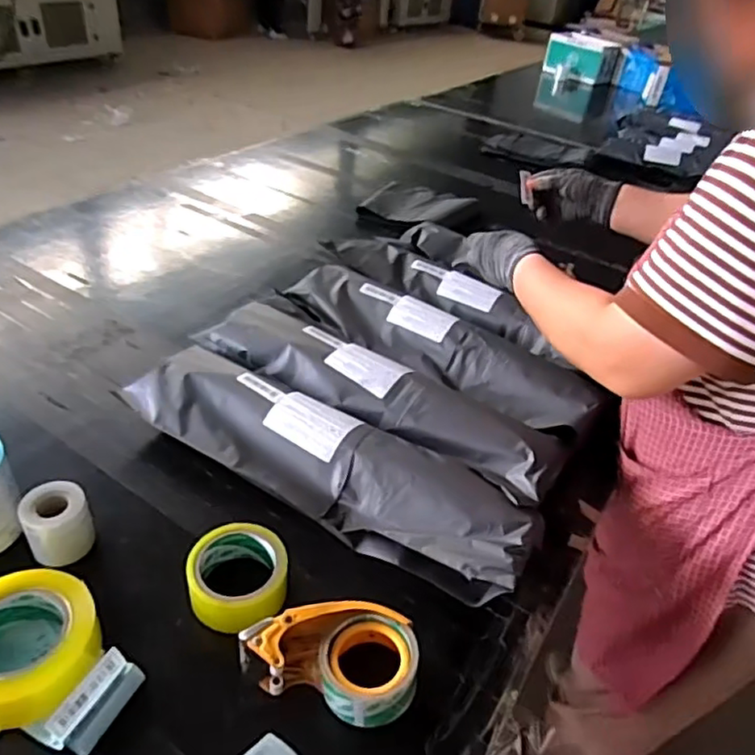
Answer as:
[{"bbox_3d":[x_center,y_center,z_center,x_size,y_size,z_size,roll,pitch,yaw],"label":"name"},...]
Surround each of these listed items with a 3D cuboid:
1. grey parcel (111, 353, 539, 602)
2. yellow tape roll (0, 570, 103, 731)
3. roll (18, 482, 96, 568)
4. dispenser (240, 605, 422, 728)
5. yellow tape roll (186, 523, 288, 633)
[{"bbox_3d":[-0.068,0.100,0.751,0.521,0.084,0.155,24,42,20],"label":"grey parcel"},{"bbox_3d":[-0.314,0.239,0.555,0.122,0.070,0.112,5,38,-4],"label":"yellow tape roll"},{"bbox_3d":[-0.334,0.155,0.657,0.064,0.067,0.058,-20,46,-30],"label":"roll"},{"bbox_3d":[-0.040,0.258,0.583,0.156,0.064,0.092,17,40,13],"label":"dispenser"},{"bbox_3d":[-0.141,0.206,0.634,0.096,0.055,0.101,5,38,-4],"label":"yellow tape roll"}]

